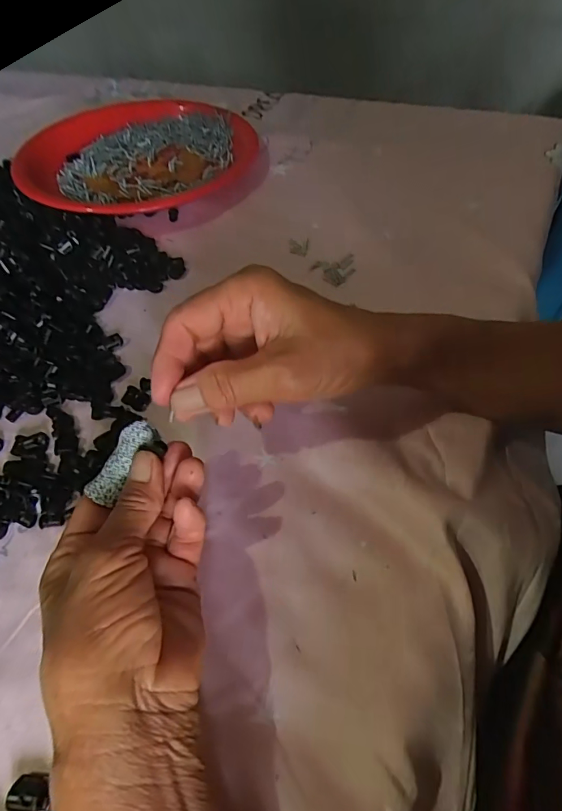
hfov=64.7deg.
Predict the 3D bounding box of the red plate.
[{"bbox_3d":[-0.157,-0.285,0.498,0.248,0.038,0.234,-16,54,-5],"label":"red plate"}]

